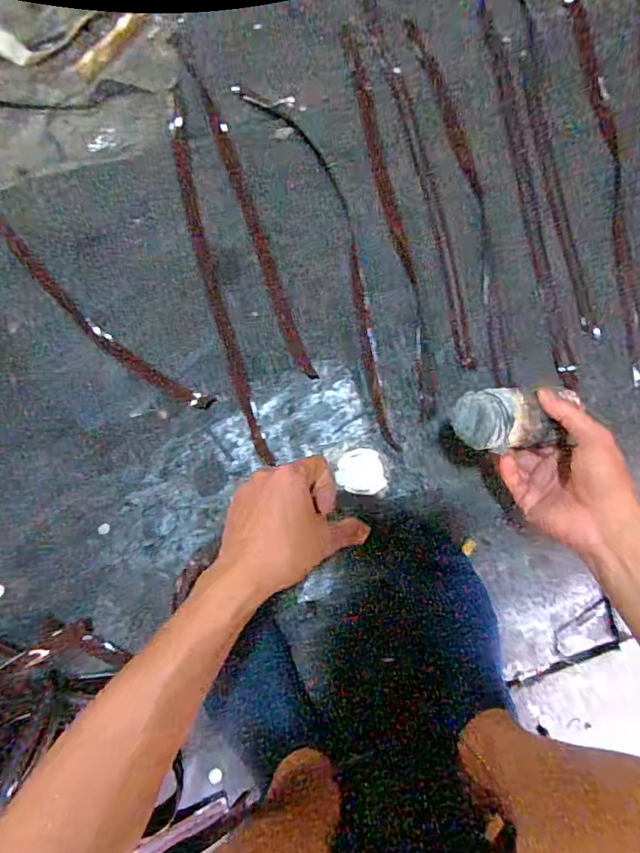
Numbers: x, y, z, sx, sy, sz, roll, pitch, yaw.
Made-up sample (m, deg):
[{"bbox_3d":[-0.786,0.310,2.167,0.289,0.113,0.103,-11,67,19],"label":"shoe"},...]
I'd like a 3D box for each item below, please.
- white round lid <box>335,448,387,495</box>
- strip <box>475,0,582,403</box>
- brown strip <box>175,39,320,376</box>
[{"bbox_3d":[0.042,0.048,0.521,0.047,0.023,0.048,0,81,1],"label":"white round lid"},{"bbox_3d":[0.233,-0.267,0.561,0.023,0.016,0.464,-10,81,-1],"label":"strip"},{"bbox_3d":[-0.089,-0.266,0.576,0.020,0.006,0.452,-20,82,-2],"label":"brown strip"}]

